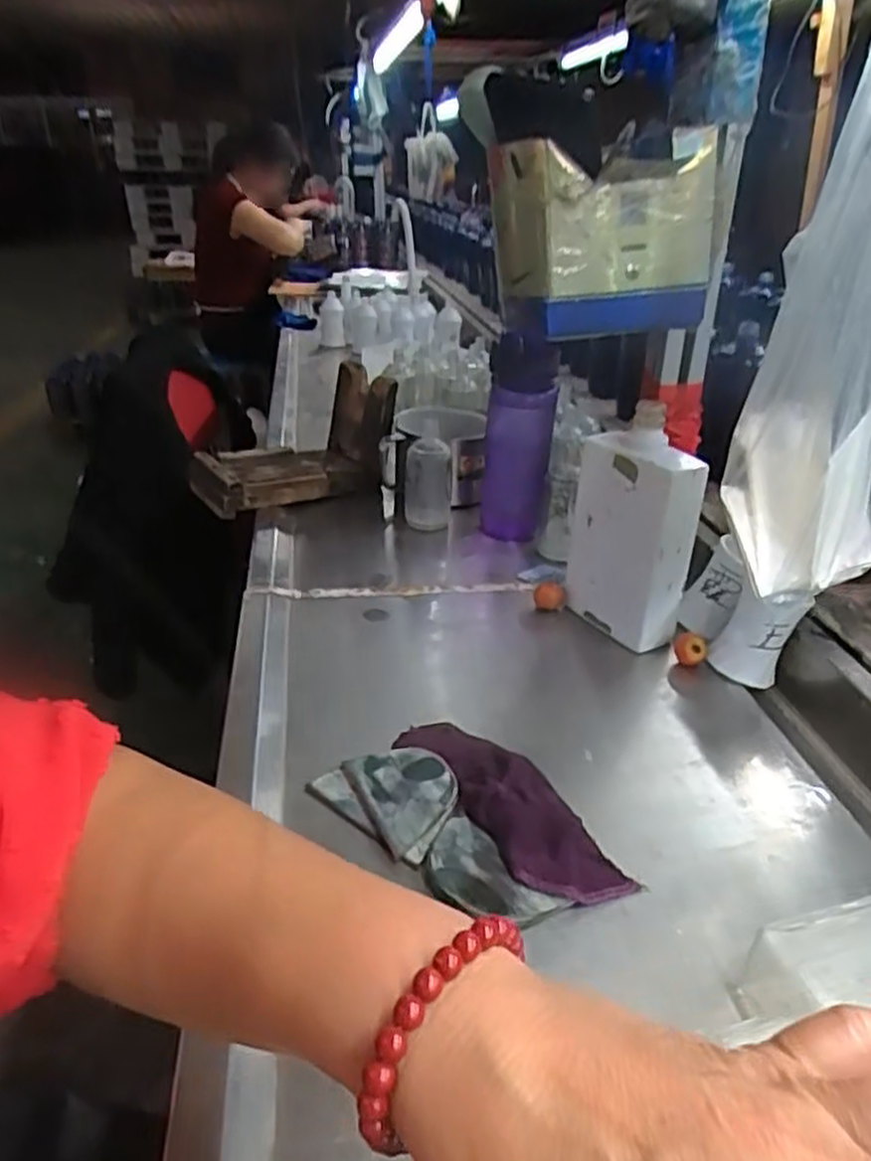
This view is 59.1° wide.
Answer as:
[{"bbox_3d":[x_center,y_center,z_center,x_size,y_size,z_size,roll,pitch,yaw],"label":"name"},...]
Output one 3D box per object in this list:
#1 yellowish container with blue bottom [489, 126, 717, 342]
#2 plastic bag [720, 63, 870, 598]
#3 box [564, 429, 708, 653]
[{"bbox_3d":[0.128,-0.274,0.614,0.163,0.133,0.117,-5,29,-9],"label":"yellowish container with blue bottom"},{"bbox_3d":[0.260,-0.151,0.448,0.164,0.299,0.069,-13,31,-22],"label":"plastic bag"},{"bbox_3d":[0.172,-0.042,0.678,0.057,0.177,0.105,-13,31,-22],"label":"box"}]

